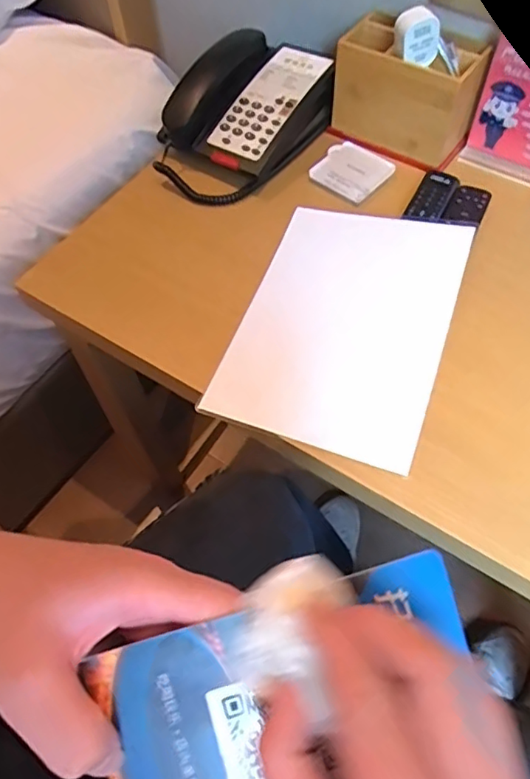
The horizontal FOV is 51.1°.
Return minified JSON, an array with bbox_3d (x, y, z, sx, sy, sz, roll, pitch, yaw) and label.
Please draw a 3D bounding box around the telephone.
[{"bbox_3d":[-0.030,-0.360,0.725,0.158,0.099,0.253,36,67,20],"label":"telephone"}]

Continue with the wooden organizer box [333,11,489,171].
[{"bbox_3d":[0.174,-0.372,0.696,0.167,0.119,0.077,33,66,19],"label":"wooden organizer box"}]

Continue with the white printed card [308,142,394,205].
[{"bbox_3d":[0.114,-0.284,0.713,0.086,0.009,0.086,35,66,19],"label":"white printed card"}]

